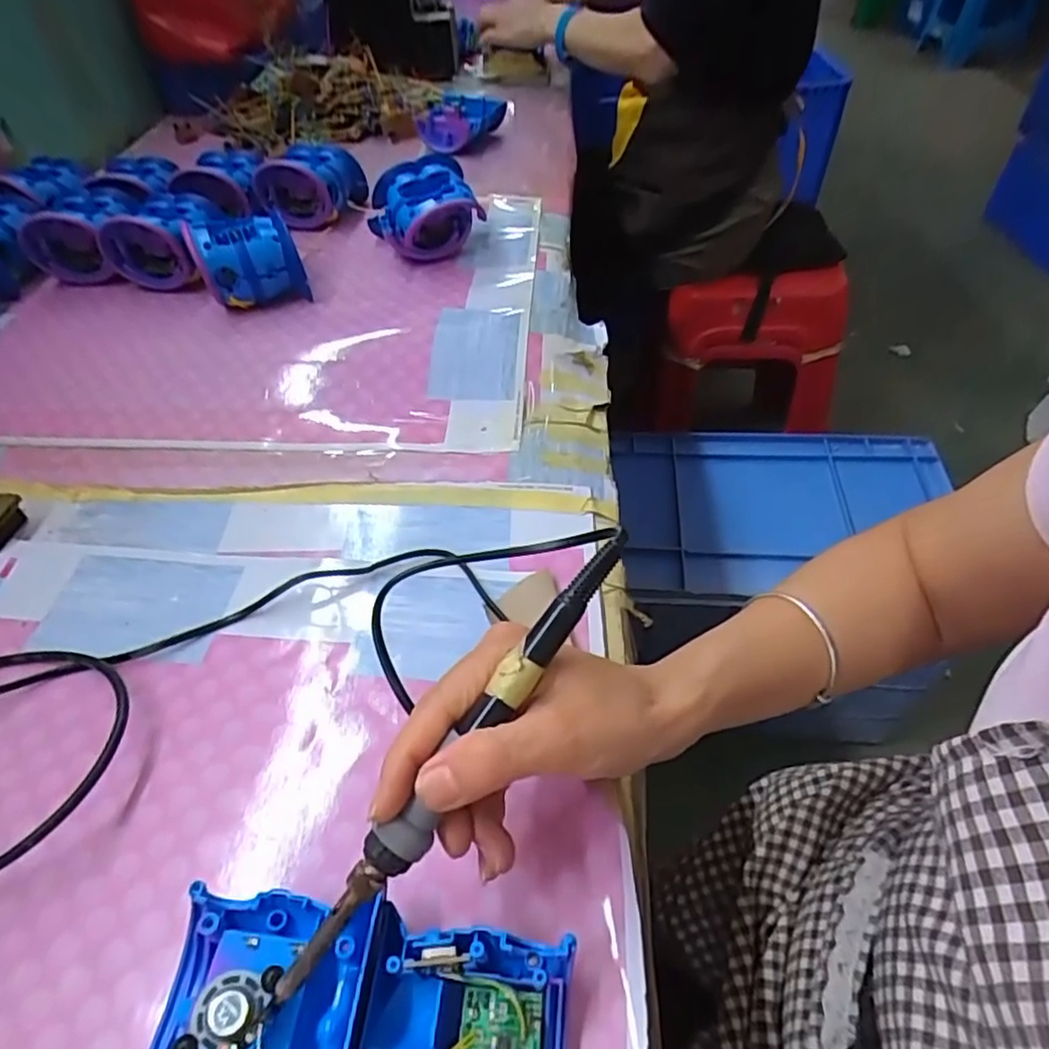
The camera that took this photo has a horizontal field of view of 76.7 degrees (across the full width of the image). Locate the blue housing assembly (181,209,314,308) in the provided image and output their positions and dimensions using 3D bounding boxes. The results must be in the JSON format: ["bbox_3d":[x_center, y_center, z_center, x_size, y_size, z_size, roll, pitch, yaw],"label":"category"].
[{"bbox_3d":[-0.244,-0.231,0.584,0.081,0.066,0.086,-21,51,-15],"label":"blue housing assembly"}]

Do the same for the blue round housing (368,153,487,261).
[{"bbox_3d":[-0.097,-0.302,0.640,0.090,0.080,0.085,-2,49,2],"label":"blue round housing"}]

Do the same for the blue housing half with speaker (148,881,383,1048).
[{"bbox_3d":[-0.101,0.186,0.253,0.077,0.041,0.084,3,49,6],"label":"blue housing half with speaker"}]

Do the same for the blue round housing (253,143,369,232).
[{"bbox_3d":[-0.220,-0.353,0.689,0.091,0.065,0.066,4,49,6],"label":"blue round housing"}]

